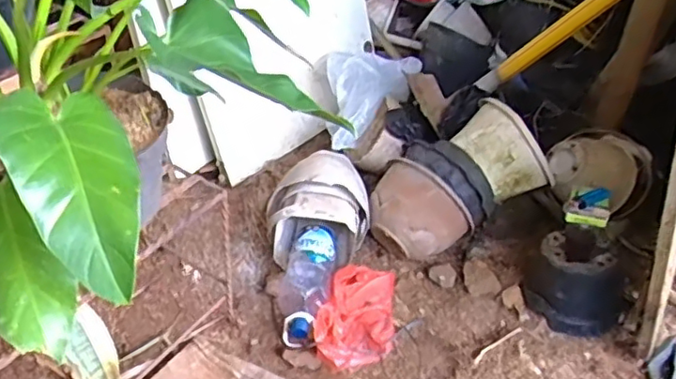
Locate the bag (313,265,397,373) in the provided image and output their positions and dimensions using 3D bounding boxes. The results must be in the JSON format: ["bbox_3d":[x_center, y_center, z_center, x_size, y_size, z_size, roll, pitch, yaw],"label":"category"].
[{"bbox_3d":[0.034,0.215,1.091,0.138,0.068,0.209,3,39,3],"label":"bag"}]

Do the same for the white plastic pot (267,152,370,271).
[{"bbox_3d":[-0.041,0.030,1.220,0.188,0.169,0.196,-1,36,-8],"label":"white plastic pot"}]

